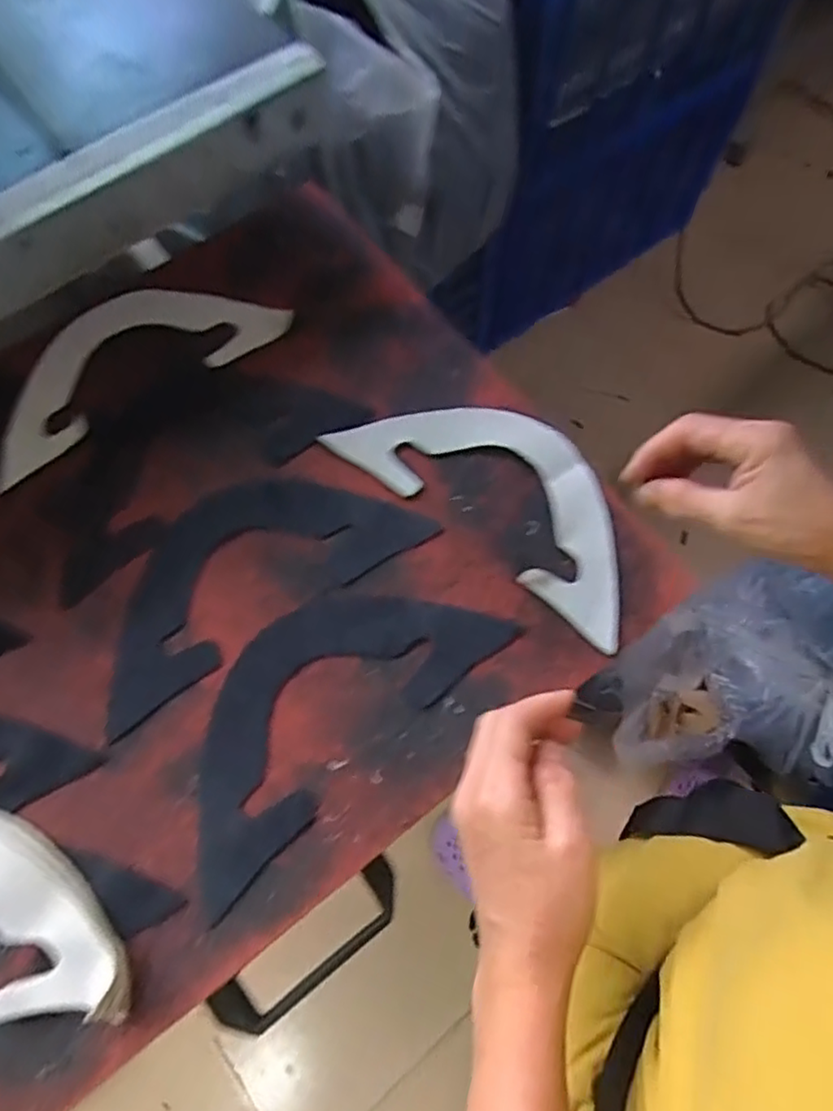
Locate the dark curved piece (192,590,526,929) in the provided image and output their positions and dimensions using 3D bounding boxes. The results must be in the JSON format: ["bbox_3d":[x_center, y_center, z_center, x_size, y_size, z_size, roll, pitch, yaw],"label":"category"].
[{"bbox_3d":[-0.067,0.097,0.441,0.256,0.011,0.119,-41,79,-10],"label":"dark curved piece"}]

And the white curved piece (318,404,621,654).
[{"bbox_3d":[0.070,-0.055,0.491,0.256,0.017,0.118,38,78,9],"label":"white curved piece"}]

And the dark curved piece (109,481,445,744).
[{"bbox_3d":[-0.127,0.007,0.474,0.257,0.009,0.111,-33,77,-9],"label":"dark curved piece"}]

